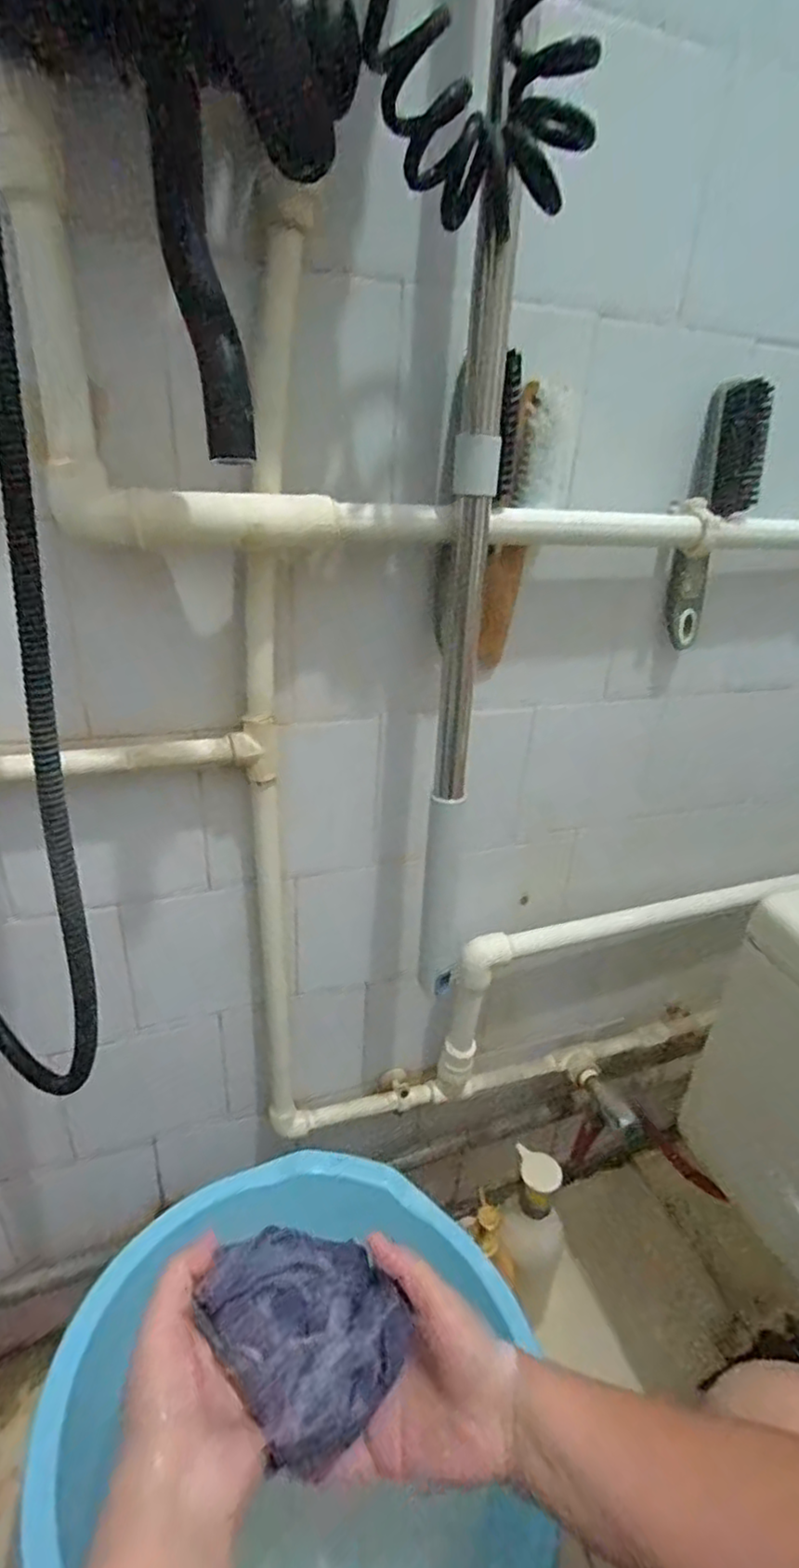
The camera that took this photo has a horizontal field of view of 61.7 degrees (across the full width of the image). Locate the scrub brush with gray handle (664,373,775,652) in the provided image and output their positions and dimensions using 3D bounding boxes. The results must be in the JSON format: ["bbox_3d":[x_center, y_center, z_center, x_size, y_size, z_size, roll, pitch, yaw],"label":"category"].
[{"bbox_3d":[0.263,-0.220,0.565,0.058,0.203,0.052,15,28,21],"label":"scrub brush with gray handle"}]

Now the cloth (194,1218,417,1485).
[{"bbox_3d":[-0.047,0.286,0.361,0.088,0.031,0.101,-16,33,-35],"label":"cloth"}]

